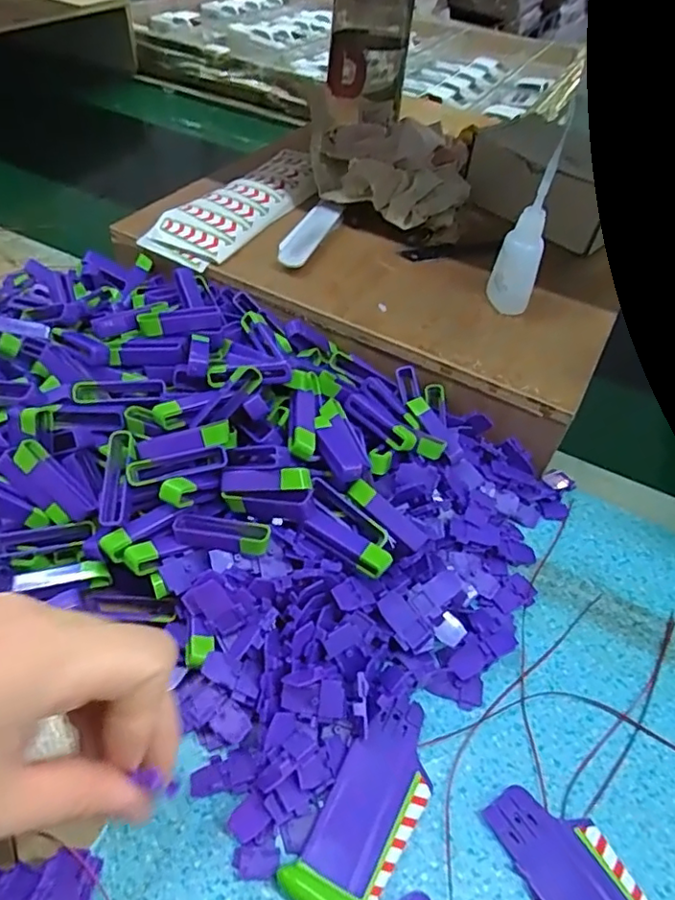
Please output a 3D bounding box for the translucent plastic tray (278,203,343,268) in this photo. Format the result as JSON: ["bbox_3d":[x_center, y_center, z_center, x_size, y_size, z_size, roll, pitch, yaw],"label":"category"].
[{"bbox_3d":[-0.021,-0.160,0.435,0.025,0.011,0.093,17,49,9],"label":"translucent plastic tray"}]

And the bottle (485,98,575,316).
[{"bbox_3d":[0.120,-0.139,0.362,0.028,0.117,0.026,17,49,9],"label":"bottle"}]

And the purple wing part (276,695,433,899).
[{"bbox_3d":[0.015,0.147,0.242,0.036,0.010,0.087,27,51,17],"label":"purple wing part"}]

